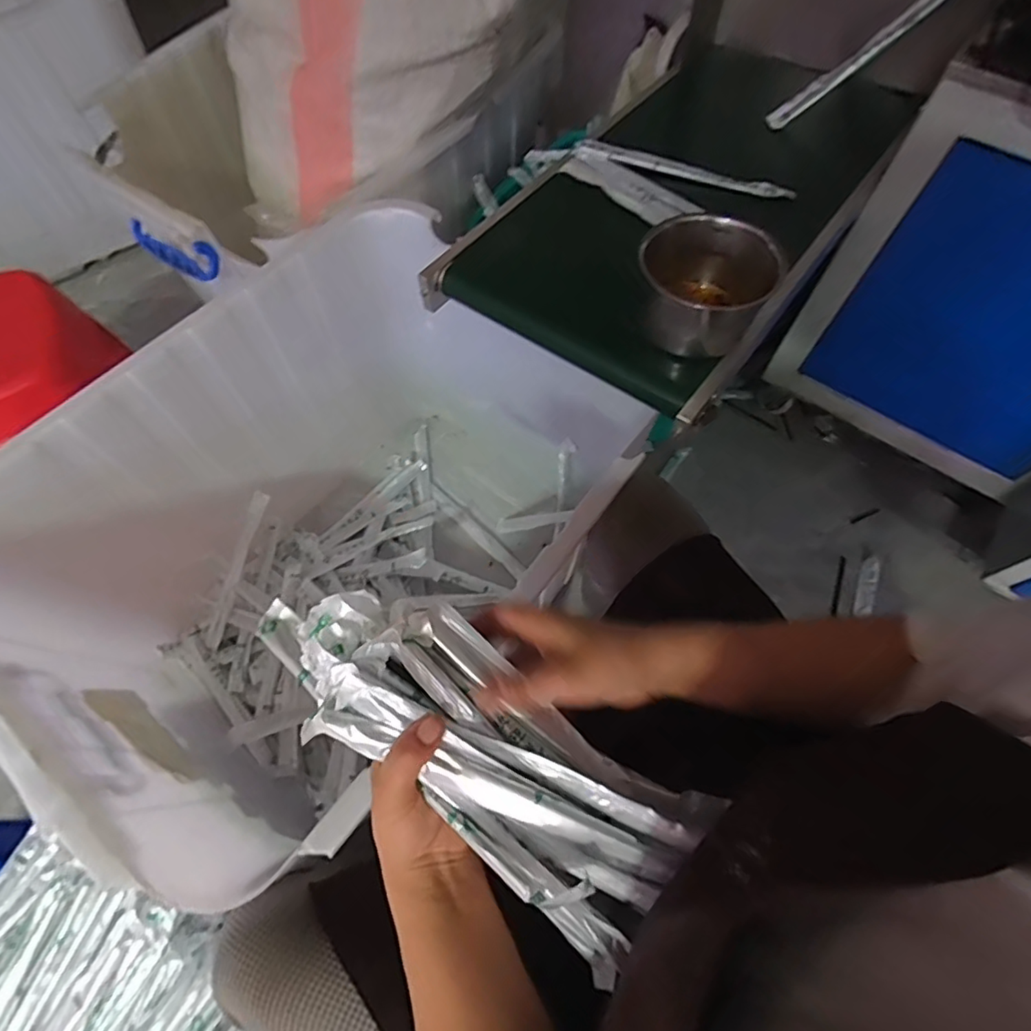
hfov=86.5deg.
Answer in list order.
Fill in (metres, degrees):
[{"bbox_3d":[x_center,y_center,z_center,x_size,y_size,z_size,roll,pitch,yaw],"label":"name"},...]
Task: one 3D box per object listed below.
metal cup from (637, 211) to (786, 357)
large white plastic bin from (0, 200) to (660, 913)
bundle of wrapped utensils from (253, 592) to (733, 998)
[{"bbox_3d":[0.187,-0.228,0.544,0.113,0.088,0.121,0,64,-1],"label":"metal cup"},{"bbox_3d":[-0.231,0.018,0.756,0.464,0.446,0.691,37,69,16],"label":"large white plastic bin"},{"bbox_3d":[-0.021,0.129,0.314,0.279,0.043,0.102,36,68,4],"label":"bundle of wrapped utensils"}]

